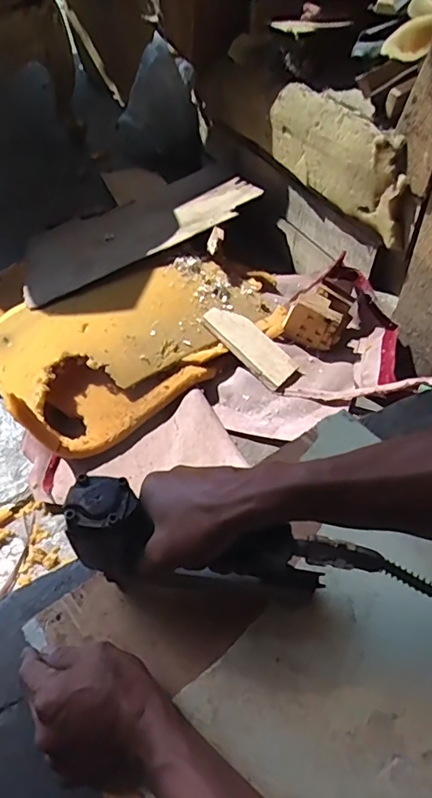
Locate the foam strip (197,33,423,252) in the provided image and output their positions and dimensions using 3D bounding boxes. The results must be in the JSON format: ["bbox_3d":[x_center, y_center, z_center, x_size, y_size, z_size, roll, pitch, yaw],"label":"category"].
[{"bbox_3d":[0.121,-0.471,0.851,0.036,0.160,0.590,-27,57,-18],"label":"foam strip"}]

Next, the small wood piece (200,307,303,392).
[{"bbox_3d":[0.059,-0.089,0.857,0.186,0.034,0.069,41,59,4],"label":"small wood piece"}]

